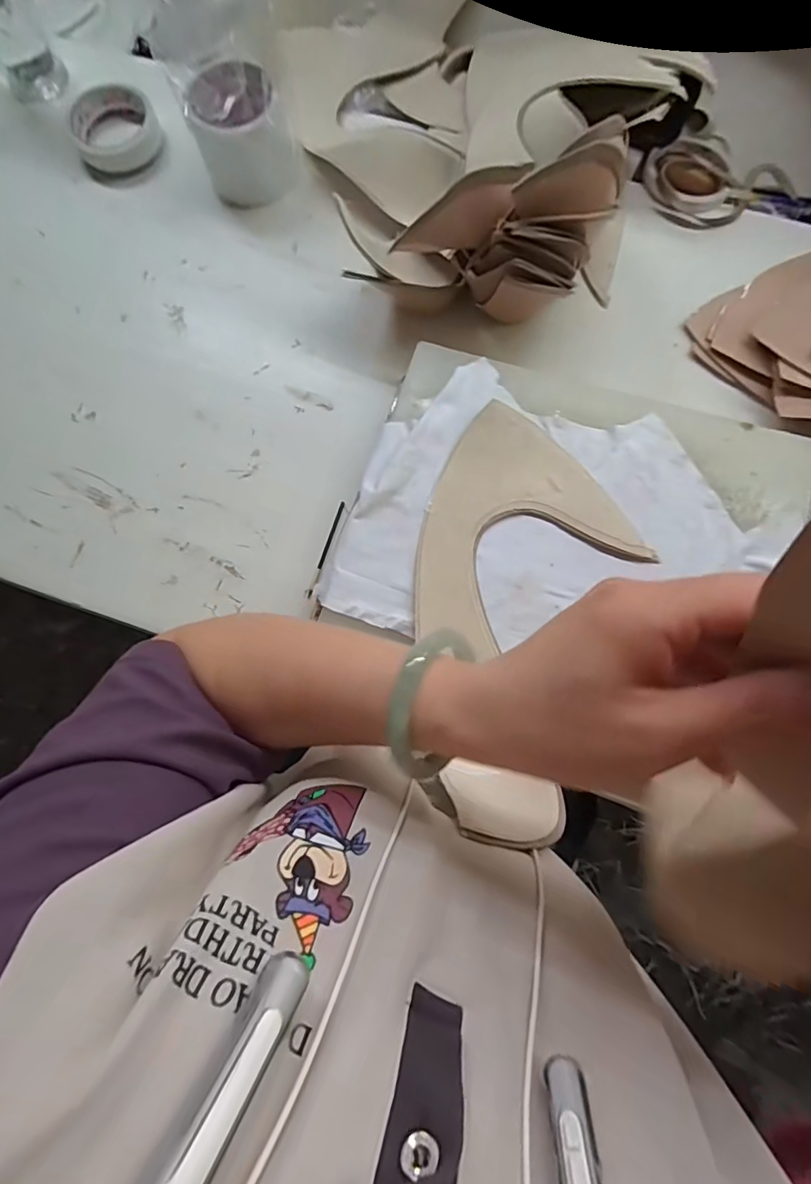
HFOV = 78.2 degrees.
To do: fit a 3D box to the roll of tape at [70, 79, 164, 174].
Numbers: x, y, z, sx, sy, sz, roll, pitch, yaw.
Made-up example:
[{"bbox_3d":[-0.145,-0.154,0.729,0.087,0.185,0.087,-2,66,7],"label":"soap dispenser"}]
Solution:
[{"bbox_3d":[-0.314,-0.501,0.545,0.092,0.029,0.076,-26,78,-4],"label":"roll of tape"}]

